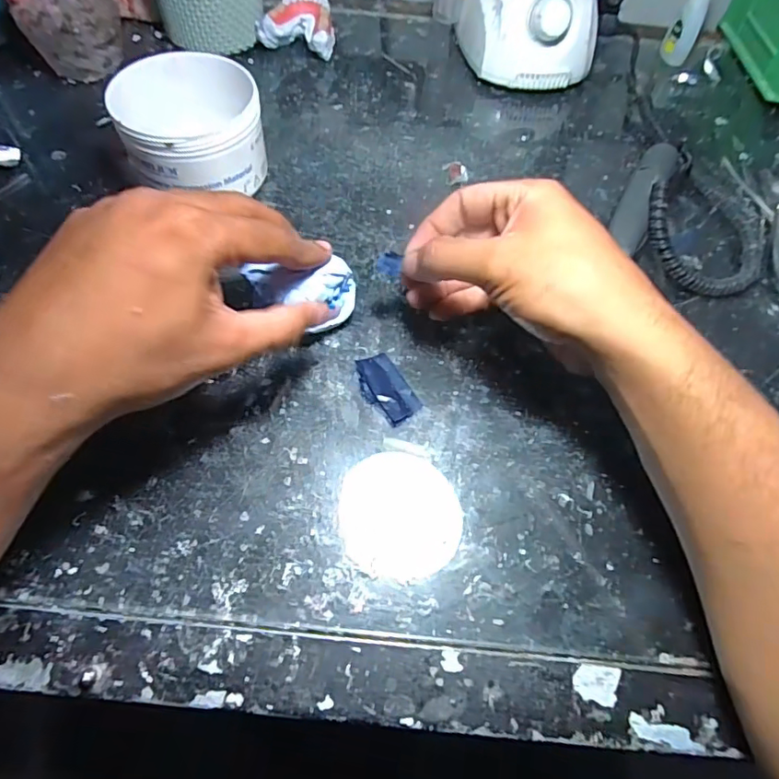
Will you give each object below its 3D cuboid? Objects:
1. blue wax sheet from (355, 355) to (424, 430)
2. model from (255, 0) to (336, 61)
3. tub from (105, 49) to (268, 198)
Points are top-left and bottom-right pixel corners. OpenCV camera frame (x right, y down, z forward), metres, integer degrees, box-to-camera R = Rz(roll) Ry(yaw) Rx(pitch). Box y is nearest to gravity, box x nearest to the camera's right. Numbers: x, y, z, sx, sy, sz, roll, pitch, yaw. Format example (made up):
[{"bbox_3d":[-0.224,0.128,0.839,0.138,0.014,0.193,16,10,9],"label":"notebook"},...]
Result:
[{"bbox_3d":[-0.002,-0.001,0.295,0.025,0.004,0.045,-27,66,-18],"label":"blue wax sheet"},{"bbox_3d":[-0.080,-0.326,0.462,0.067,0.035,0.054,12,60,3],"label":"model"},{"bbox_3d":[-0.132,-0.172,0.345,0.087,0.072,0.083,2,60,-3],"label":"tub"}]

